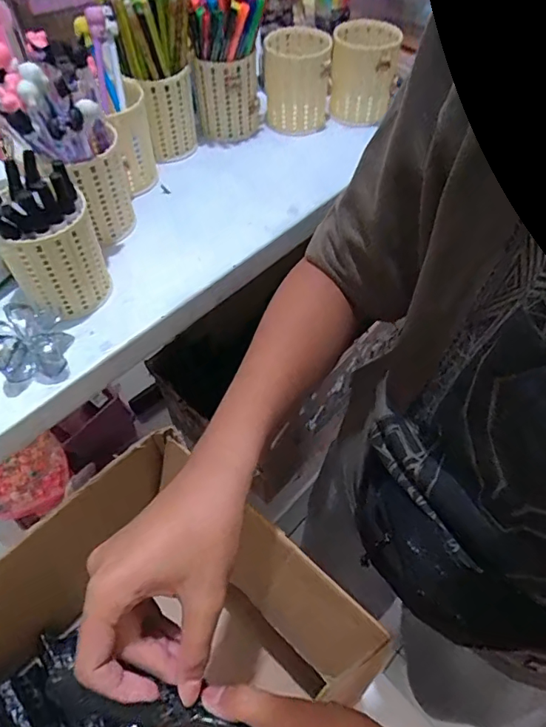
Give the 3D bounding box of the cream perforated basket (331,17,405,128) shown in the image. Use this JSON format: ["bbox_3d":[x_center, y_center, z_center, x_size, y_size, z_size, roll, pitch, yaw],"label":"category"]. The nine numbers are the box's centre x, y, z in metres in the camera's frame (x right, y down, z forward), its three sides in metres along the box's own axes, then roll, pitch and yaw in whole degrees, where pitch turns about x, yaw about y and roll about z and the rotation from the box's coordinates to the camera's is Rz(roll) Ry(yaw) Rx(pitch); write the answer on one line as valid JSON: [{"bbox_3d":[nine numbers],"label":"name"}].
[{"bbox_3d":[0.122,-0.392,0.671,0.084,0.094,0.093,11,55,7],"label":"cream perforated basket"}]

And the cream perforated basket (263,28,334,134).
[{"bbox_3d":[0.031,-0.379,0.670,0.086,0.098,0.086,1,54,0],"label":"cream perforated basket"}]

